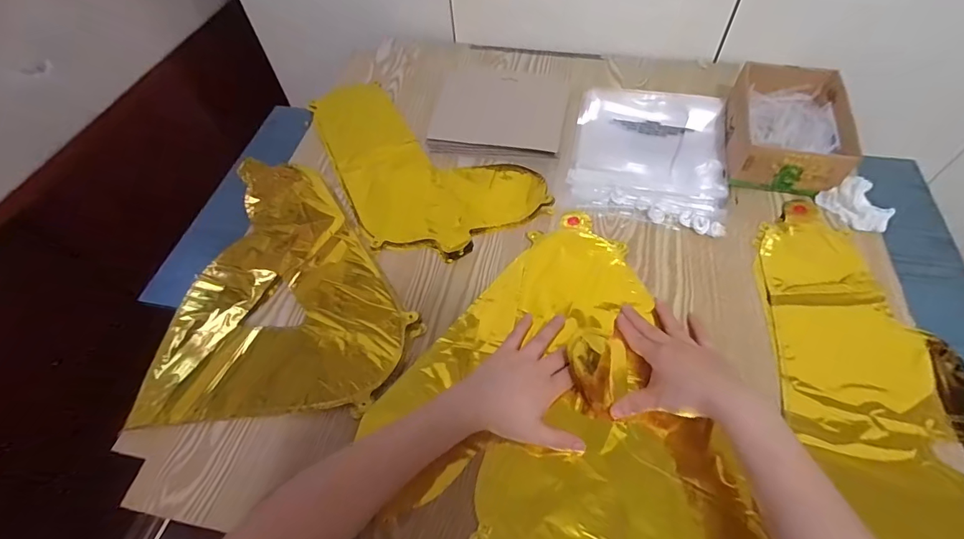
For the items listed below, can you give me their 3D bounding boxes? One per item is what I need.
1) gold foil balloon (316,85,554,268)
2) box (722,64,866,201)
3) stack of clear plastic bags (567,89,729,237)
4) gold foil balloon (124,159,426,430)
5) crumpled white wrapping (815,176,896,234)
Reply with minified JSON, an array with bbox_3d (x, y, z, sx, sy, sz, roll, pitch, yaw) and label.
[{"bbox_3d":[-0.102,-0.169,0.646,0.222,0.010,0.381,-28,59,-16],"label":"gold foil balloon"},{"bbox_3d":[0.405,-0.196,0.599,0.127,0.059,0.201,11,57,10],"label":"box"},{"bbox_3d":[0.237,-0.173,0.629,0.204,0.017,0.266,11,57,9],"label":"stack of clear plastic bags"},{"bbox_3d":[-0.223,0.000,0.543,0.272,0.010,0.345,-3,56,0],"label":"gold foil balloon"},{"bbox_3d":[0.457,-0.082,0.540,0.039,0.031,0.076,-37,62,-21],"label":"crumpled white wrapping"}]

